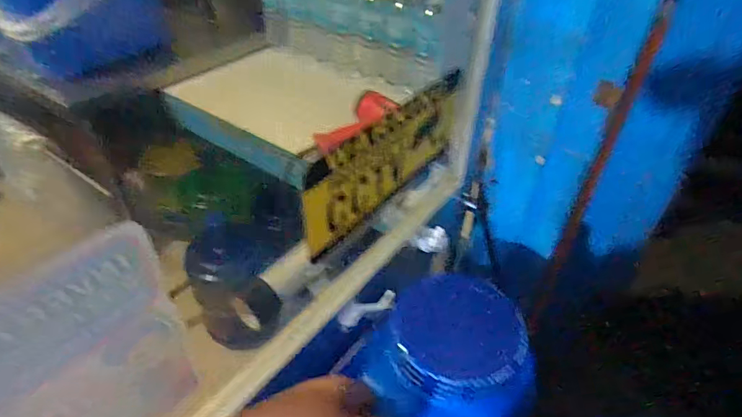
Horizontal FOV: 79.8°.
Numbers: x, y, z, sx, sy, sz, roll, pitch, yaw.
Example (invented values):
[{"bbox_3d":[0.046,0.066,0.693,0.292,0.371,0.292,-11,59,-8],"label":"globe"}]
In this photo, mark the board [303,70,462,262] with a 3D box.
[{"bbox_3d":[0.020,-0.047,0.390,0.010,0.087,0.221,29,46,24],"label":"board"}]

